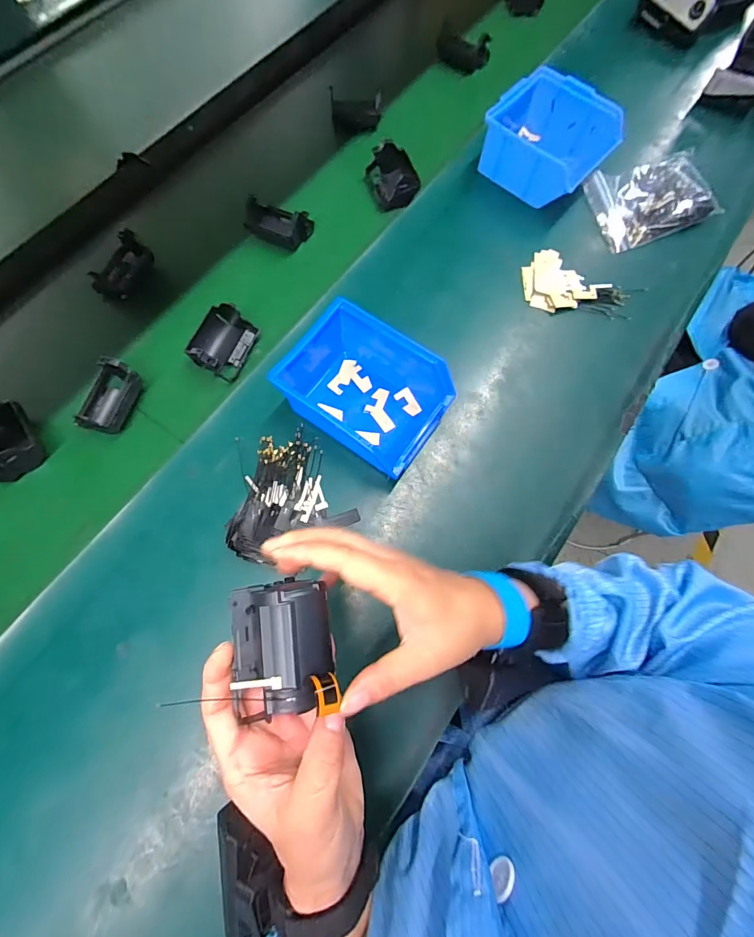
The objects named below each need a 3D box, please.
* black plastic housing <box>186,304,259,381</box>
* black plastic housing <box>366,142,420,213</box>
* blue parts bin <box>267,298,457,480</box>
[{"bbox_3d":[-0.172,-0.139,0.435,0.055,0.036,0.077,18,70,5],"label":"black plastic housing"},{"bbox_3d":[0.020,-0.382,0.511,0.054,0.033,0.083,-17,71,-8],"label":"black plastic housing"},{"bbox_3d":[-0.009,-0.078,0.383,0.145,0.072,0.110,33,72,10],"label":"blue parts bin"}]

